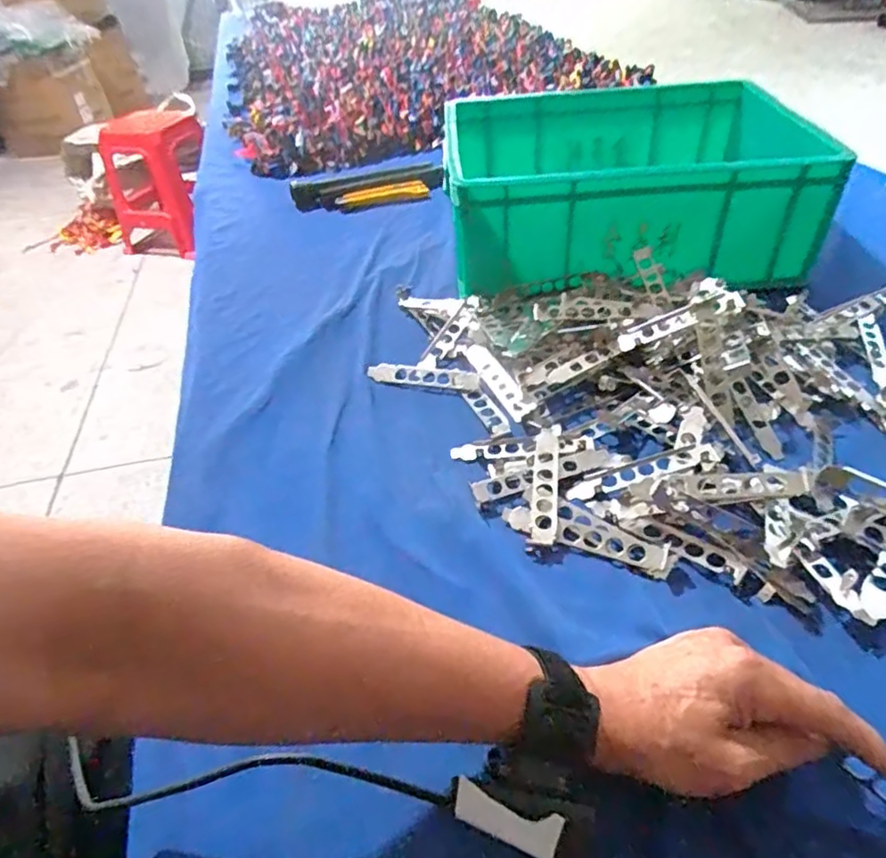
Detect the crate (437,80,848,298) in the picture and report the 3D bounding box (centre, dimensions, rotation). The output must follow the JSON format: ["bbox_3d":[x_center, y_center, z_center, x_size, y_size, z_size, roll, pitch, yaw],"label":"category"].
[{"bbox_3d":[0.214,-0.307,0.769,0.394,0.135,0.311,-5,43,4],"label":"crate"}]

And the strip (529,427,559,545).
[{"bbox_3d":[0.082,0.042,0.495,0.019,0.008,0.124,2,44,11],"label":"strip"}]

